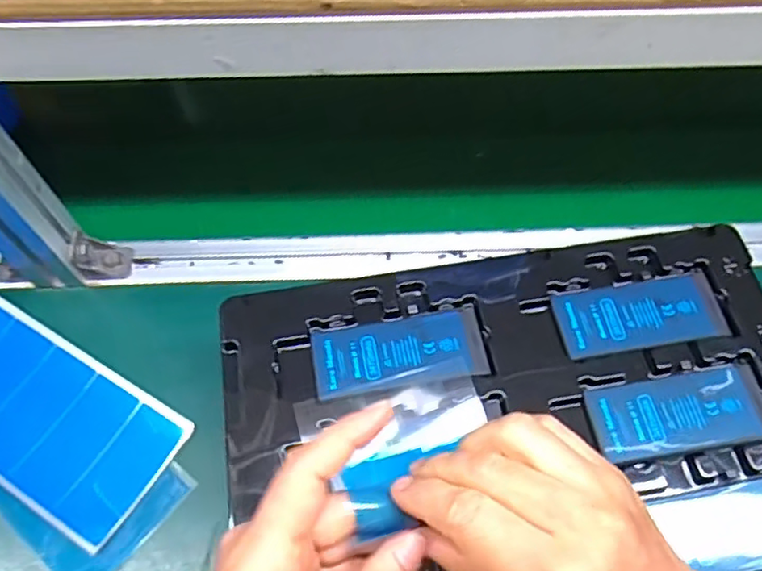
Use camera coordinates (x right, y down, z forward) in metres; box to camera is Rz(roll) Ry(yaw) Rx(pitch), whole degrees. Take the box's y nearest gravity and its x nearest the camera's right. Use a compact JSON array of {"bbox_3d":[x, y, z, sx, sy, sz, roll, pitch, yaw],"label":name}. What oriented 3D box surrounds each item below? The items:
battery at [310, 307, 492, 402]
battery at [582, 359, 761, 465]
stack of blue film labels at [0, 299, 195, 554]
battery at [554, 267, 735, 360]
[{"bbox_3d":[0.011,0.038,0.356,0.100,0.007,0.043,-8,60,-5],"label":"battery"},{"bbox_3d":[0.168,0.071,0.339,0.097,0.006,0.045,-9,60,-6],"label":"battery"},{"bbox_3d":[-0.270,0.079,0.445,0.257,0.009,0.099,28,65,13],"label":"stack of blue film labels"},{"bbox_3d":[0.157,0.017,0.370,0.098,0.007,0.046,-7,60,-5],"label":"battery"}]

